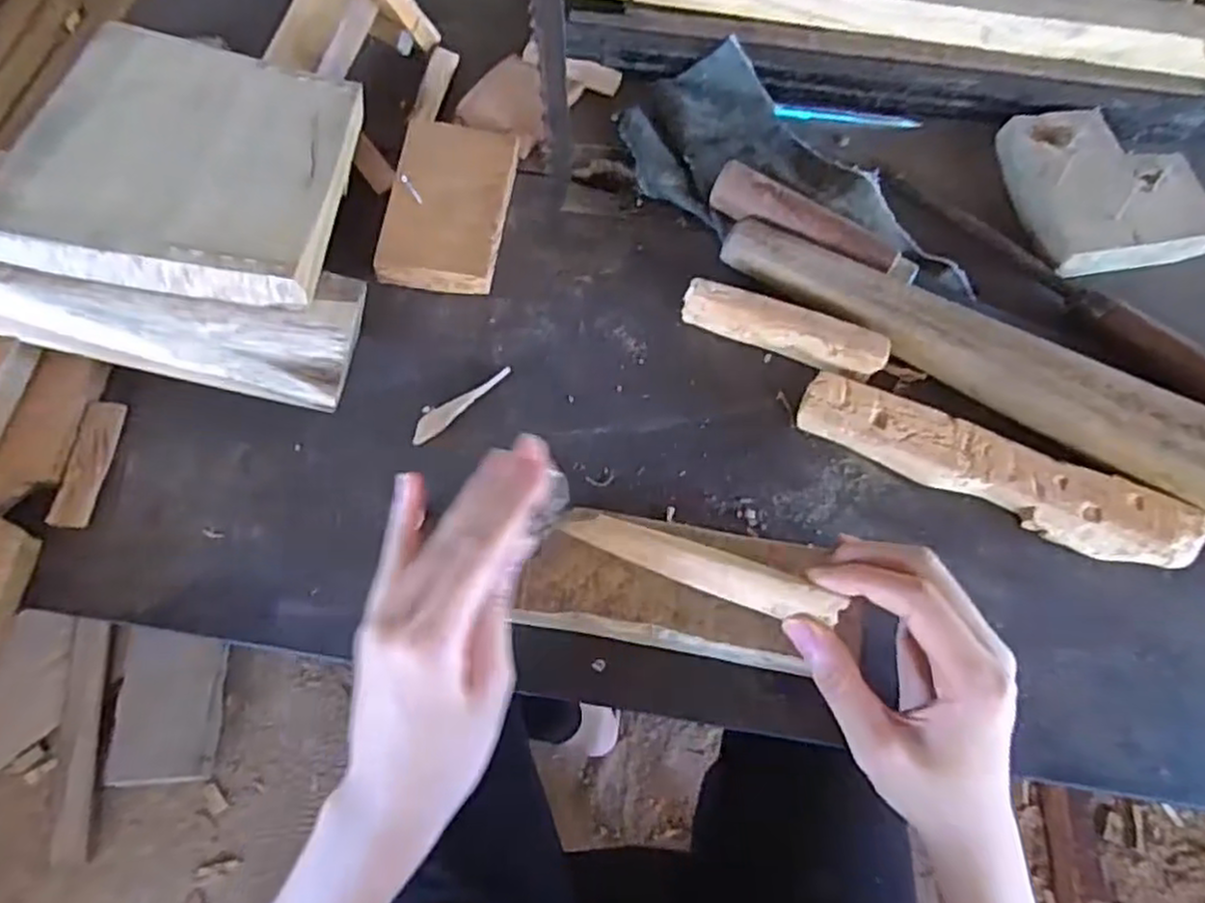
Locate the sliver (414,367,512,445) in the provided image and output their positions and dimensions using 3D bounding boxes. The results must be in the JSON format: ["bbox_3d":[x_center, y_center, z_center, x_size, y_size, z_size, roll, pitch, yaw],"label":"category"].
[{"bbox_3d":[-0.079,-0.028,0.408,0.012,0.007,0.066,40,70,16],"label":"sliver"}]

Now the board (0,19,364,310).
[{"bbox_3d":[-0.216,-0.155,0.391,0.143,0.021,0.169,8,57,-13],"label":"board"}]

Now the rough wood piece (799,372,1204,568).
[{"bbox_3d":[0.208,0.012,0.394,0.206,0.021,0.037,22,66,8],"label":"rough wood piece"}]

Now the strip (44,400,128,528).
[{"bbox_3d":[-0.269,0.006,0.383,0.019,0.004,0.070,12,62,-22],"label":"strip"}]

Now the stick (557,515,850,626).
[{"bbox_3d":[0.043,0.052,0.325,0.123,0.009,0.016,17,66,13],"label":"stick"}]

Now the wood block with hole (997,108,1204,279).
[{"bbox_3d":[0.322,-0.176,0.475,0.111,0.028,0.120,-13,66,-7],"label":"wood block with hole"}]

